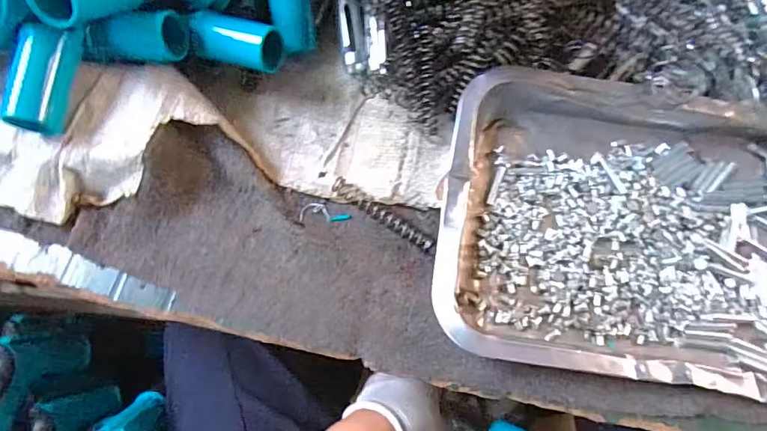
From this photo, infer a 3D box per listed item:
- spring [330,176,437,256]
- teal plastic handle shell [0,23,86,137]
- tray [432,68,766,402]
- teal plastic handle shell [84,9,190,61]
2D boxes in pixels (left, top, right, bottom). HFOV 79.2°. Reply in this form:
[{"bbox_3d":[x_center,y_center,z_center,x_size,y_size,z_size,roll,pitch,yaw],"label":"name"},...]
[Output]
[{"bbox_3d":[0.000,0.000,0.305,0.080,0.010,0.010,35,75,11],"label":"spring"},{"bbox_3d":[-0.204,-0.082,0.278,0.024,0.025,0.064,8,72,2],"label":"teal plastic handle shell"},{"bbox_3d":[0.165,0.007,0.291,0.252,0.035,0.183,8,72,3],"label":"tray"},{"bbox_3d":[-0.160,-0.116,0.301,0.058,0.027,0.029,-5,72,-2],"label":"teal plastic handle shell"}]

